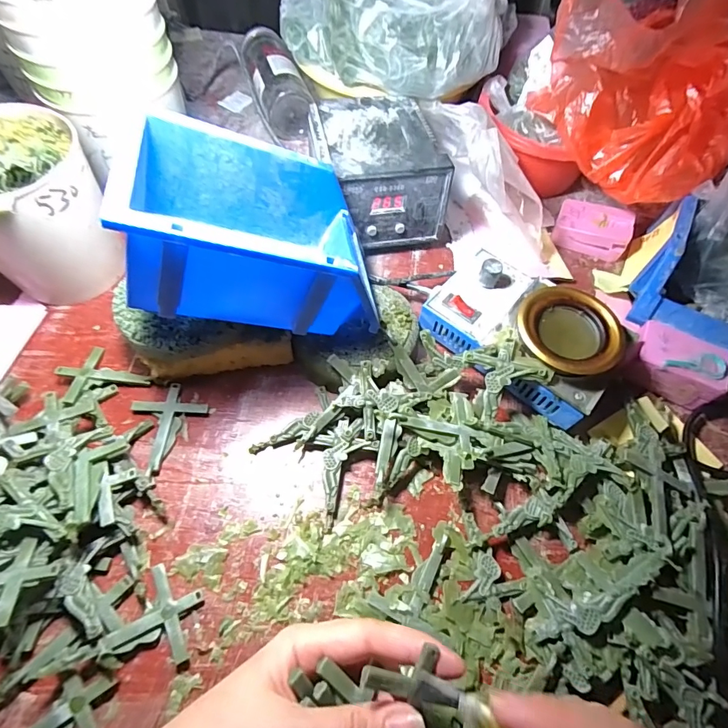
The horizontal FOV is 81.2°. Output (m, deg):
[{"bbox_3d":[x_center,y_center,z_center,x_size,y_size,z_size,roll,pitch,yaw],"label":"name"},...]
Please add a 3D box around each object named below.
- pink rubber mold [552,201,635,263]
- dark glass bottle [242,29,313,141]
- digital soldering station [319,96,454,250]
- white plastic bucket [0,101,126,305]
[{"bbox_3d":[0.239,-0.144,0.445,0.071,0.028,0.048,20,61,8],"label":"pink rubber mold"},{"bbox_3d":[-0.110,-0.350,0.528,0.057,0.060,0.159,-15,62,-11],"label":"dark glass bottle"},{"bbox_3d":[0.011,-0.195,0.422,0.112,0.078,0.138,-10,61,-9],"label":"digital soldering station"},{"bbox_3d":[-0.265,-0.122,0.350,0.100,0.133,0.109,1,60,-2],"label":"white plastic bucket"}]

